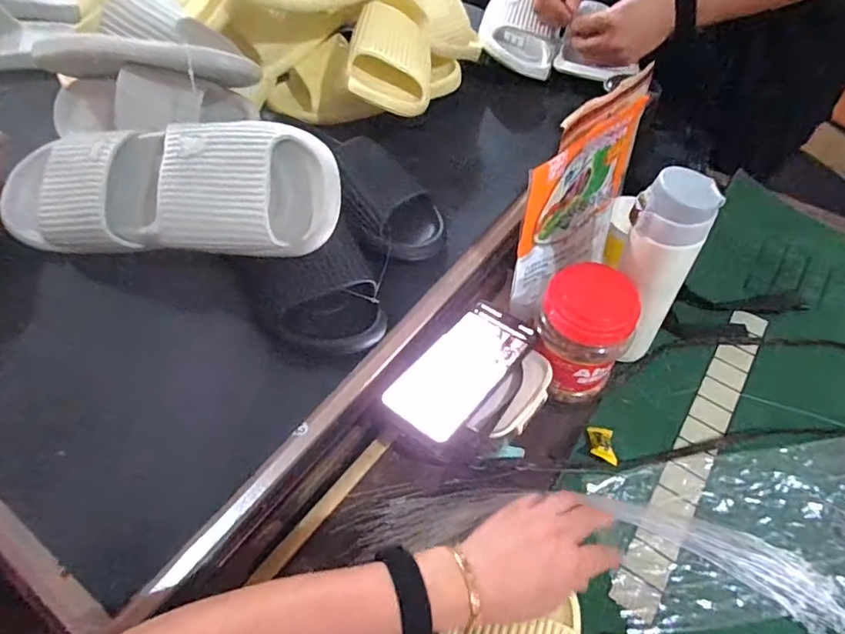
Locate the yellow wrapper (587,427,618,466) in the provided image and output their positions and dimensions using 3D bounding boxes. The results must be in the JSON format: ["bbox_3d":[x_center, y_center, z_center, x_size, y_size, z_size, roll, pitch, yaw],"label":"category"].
[{"bbox_3d":[0.181,0.127,0.533,0.027,0.011,0.037,7,53,2],"label":"yellow wrapper"}]

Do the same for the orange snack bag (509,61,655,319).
[{"bbox_3d":[0.171,-0.123,0.564,0.070,0.200,0.210,27,56,16],"label":"orange snack bag"}]

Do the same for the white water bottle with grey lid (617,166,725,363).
[{"bbox_3d":[0.223,-0.038,0.527,0.066,0.210,0.065,-14,55,-14],"label":"white water bottle with grey lid"}]

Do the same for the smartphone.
[{"bbox_3d":[0.037,0.047,0.505,0.075,0.011,0.165,35,58,21],"label":"smartphone"}]

